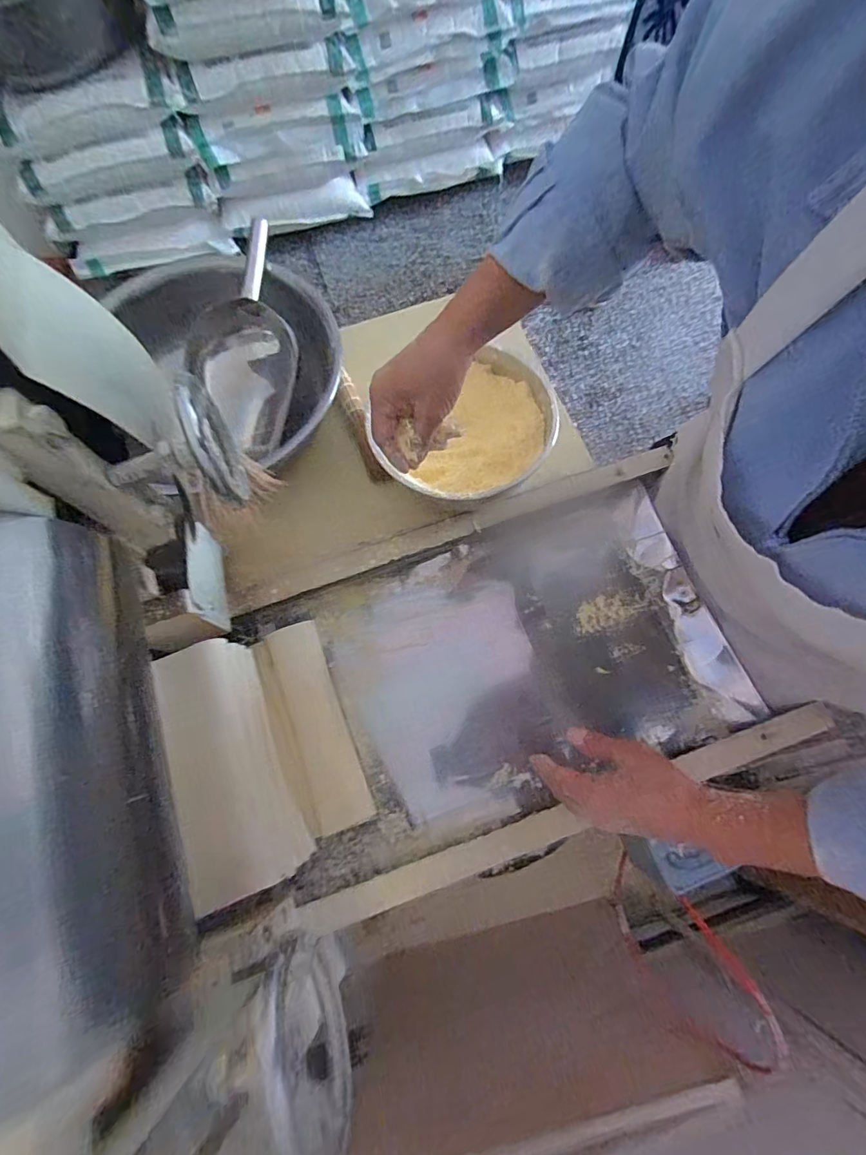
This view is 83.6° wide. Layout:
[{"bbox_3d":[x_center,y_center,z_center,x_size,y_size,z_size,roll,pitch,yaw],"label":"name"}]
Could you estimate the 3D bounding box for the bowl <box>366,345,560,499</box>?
[{"bbox_3d":[0.060,-0.220,0.678,0.224,0.092,0.224,-1,71,2],"label":"bowl"}]

